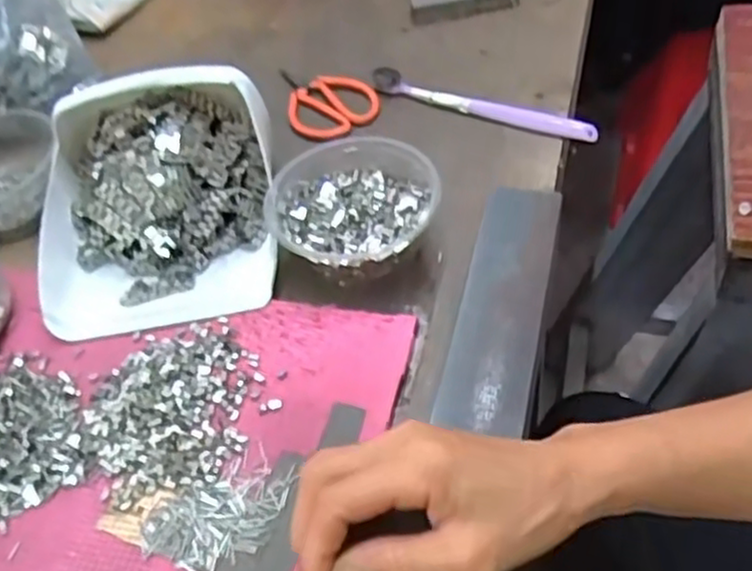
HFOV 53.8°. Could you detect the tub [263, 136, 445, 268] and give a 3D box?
[{"bbox_3d":[-0.013,-0.044,0.477,0.108,0.048,0.099,3,51,13],"label":"tub"}]

